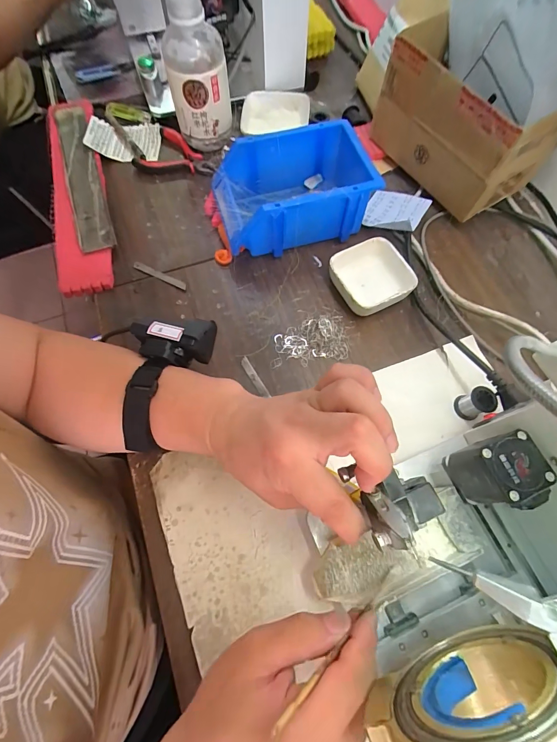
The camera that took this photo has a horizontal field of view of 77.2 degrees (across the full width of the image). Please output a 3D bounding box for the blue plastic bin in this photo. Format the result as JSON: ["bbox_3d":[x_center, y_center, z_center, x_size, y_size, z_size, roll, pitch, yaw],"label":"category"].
[{"bbox_3d":[0.022,-0.225,0.439,0.195,0.079,0.126,-14,69,-6],"label":"blue plastic bin"}]

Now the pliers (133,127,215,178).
[{"bbox_3d":[-0.142,-0.309,0.503,0.120,0.021,0.074,21,70,8],"label":"pliers"}]

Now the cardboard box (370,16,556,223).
[{"bbox_3d":[0.226,-0.307,0.440,0.105,0.132,0.201,-33,72,-13],"label":"cardboard box"}]

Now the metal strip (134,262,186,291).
[{"bbox_3d":[-0.148,-0.119,0.436,0.077,0.004,0.009,27,71,10],"label":"metal strip"}]

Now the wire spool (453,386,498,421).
[{"bbox_3d":[0.203,0.034,0.360,0.025,0.032,0.026,0,68,-1],"label":"wire spool"}]

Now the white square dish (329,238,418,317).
[{"bbox_3d":[0.109,-0.111,0.416,0.085,0.032,0.086,-24,71,-10],"label":"white square dish"}]

